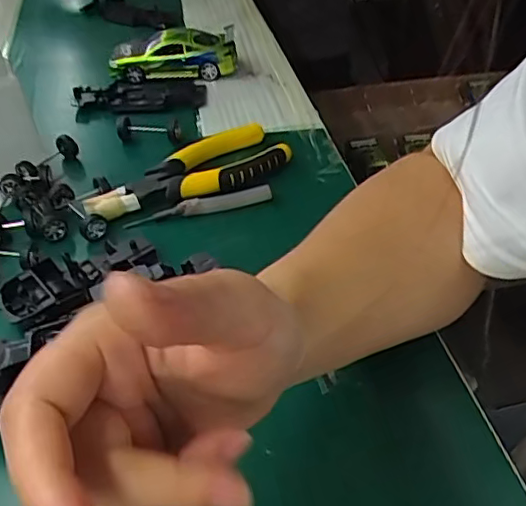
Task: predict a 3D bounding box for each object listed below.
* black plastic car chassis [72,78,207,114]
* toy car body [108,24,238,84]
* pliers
[{"bbox_3d":[-0.117,-0.152,0.583,0.121,0.017,0.064,-1,41,0],"label":"black plastic car chassis"},{"bbox_3d":[-0.092,-0.207,0.611,0.128,0.038,0.056,-6,41,-5],"label":"toy car body"},{"bbox_3d":[-0.054,-0.059,0.471,0.170,0.020,0.058,-30,49,-29],"label":"pliers"}]

